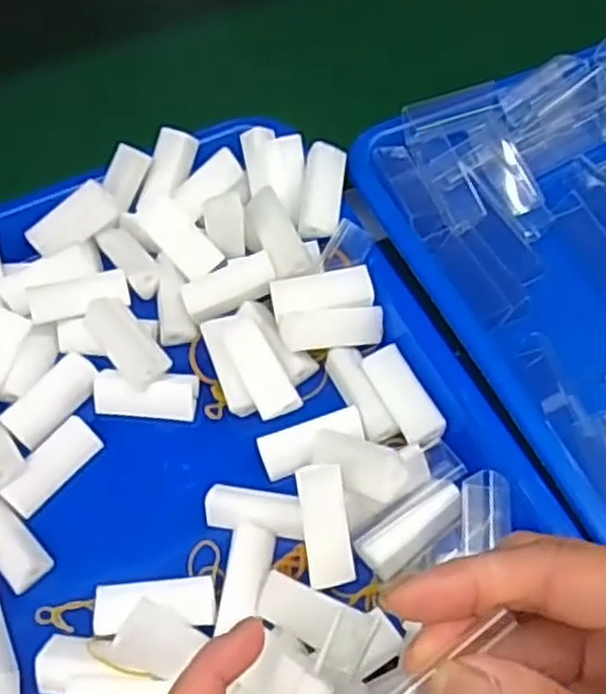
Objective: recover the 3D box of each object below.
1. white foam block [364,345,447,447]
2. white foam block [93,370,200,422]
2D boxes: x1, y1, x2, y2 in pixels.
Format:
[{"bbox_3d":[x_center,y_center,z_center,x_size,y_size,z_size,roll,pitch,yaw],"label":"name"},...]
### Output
[{"bbox_3d":[0.044,0.021,0.341,0.018,0.010,0.049,-23,60,-11],"label":"white foam block"},{"bbox_3d":[-0.072,0.022,0.354,0.046,0.014,0.019,2,58,4],"label":"white foam block"}]

